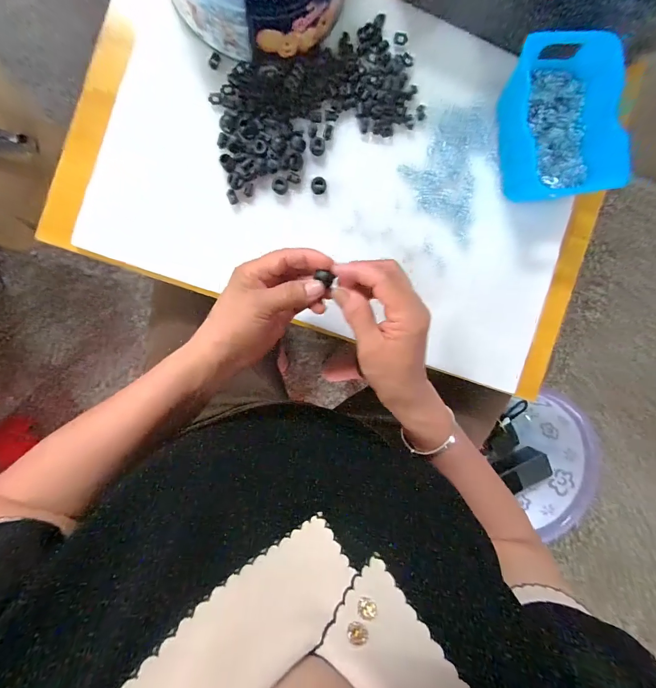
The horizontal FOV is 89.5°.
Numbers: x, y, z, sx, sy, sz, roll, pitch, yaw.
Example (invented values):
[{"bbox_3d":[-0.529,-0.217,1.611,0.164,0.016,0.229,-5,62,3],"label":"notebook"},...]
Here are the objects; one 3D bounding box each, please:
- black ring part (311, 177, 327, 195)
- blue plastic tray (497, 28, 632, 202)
[{"bbox_3d":[-0.010,-0.171,0.358,0.016,0.013,0.014,3,94,-6],"label":"black ring part"},{"bbox_3d":[0.241,-0.230,0.351,0.093,0.070,0.148,-6,95,-6],"label":"blue plastic tray"}]

